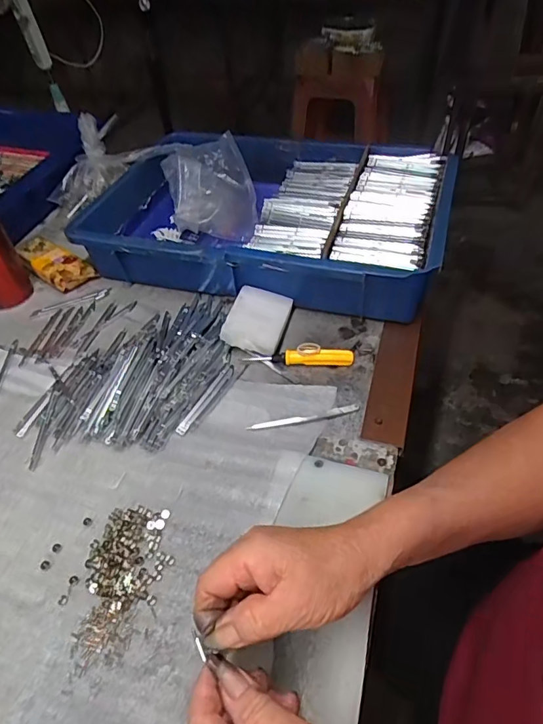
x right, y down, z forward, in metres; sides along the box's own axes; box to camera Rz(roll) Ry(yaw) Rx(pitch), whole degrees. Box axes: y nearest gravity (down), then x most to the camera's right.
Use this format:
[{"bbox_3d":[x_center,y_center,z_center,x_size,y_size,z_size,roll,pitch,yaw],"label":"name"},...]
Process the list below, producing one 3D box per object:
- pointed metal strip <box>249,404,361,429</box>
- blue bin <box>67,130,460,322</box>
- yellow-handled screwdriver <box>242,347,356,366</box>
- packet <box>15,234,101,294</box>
[{"bbox_3d":[0.030,0.052,0.452,0.106,0.004,0.013,-8,47,-4],"label":"pointed metal strip"},{"bbox_3d":[-0.010,-0.191,0.629,0.445,0.098,0.276,11,49,13],"label":"blue bin"},{"bbox_3d":[0.029,-0.005,0.501,0.111,0.017,0.013,1,47,4],"label":"yellow-handled screwdriver"},{"bbox_3d":[-0.286,-0.128,0.623,0.113,0.037,0.050,26,54,25],"label":"packet"}]

